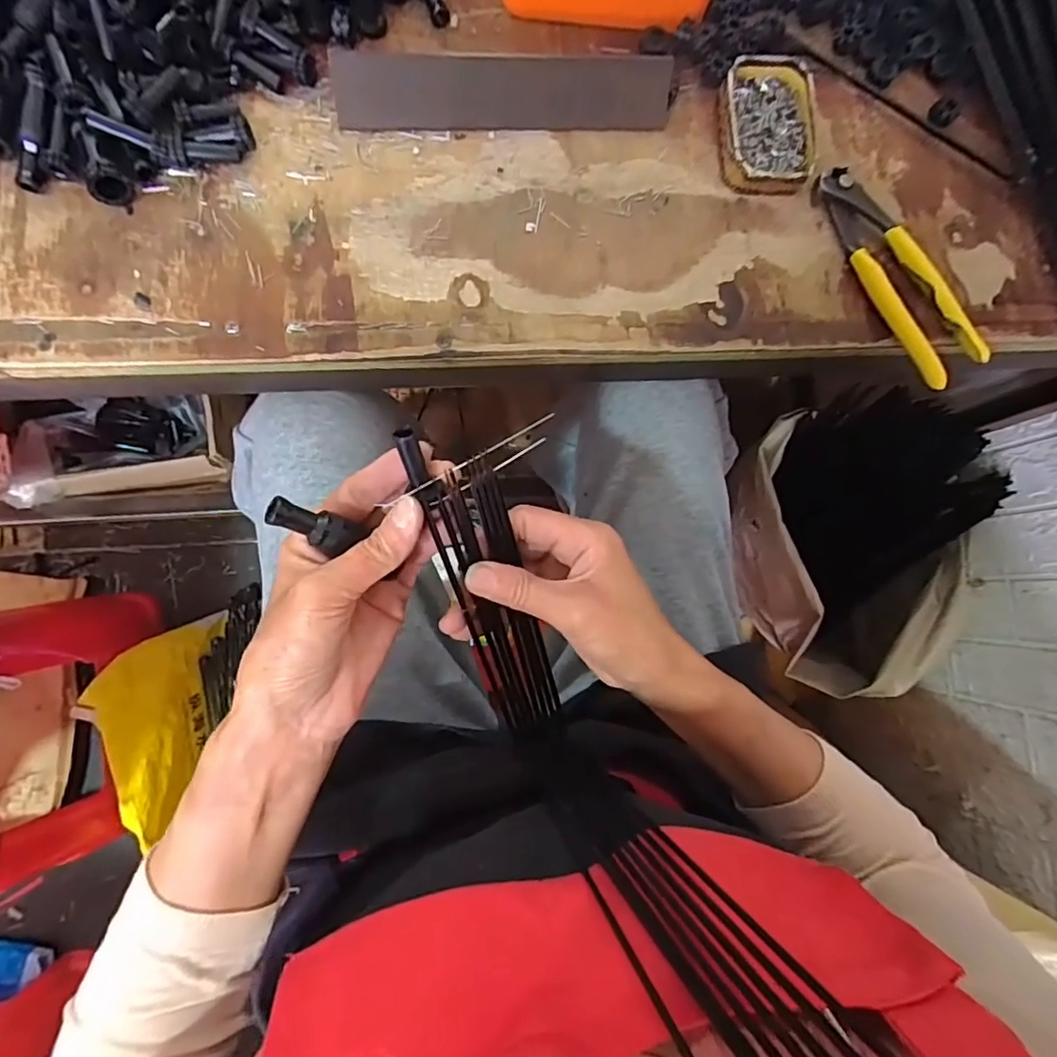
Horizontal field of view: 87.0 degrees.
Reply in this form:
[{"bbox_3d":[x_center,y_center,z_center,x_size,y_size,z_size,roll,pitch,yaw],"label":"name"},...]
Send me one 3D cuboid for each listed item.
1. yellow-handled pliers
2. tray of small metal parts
[{"bbox_3d":[0.250,-0.175,0.380,0.041,0.021,0.162,-29,87,-9],"label":"yellow-handled pliers"},{"bbox_3d":[0.164,-0.275,0.380,0.061,0.019,0.091,0,83,-7],"label":"tray of small metal parts"}]

